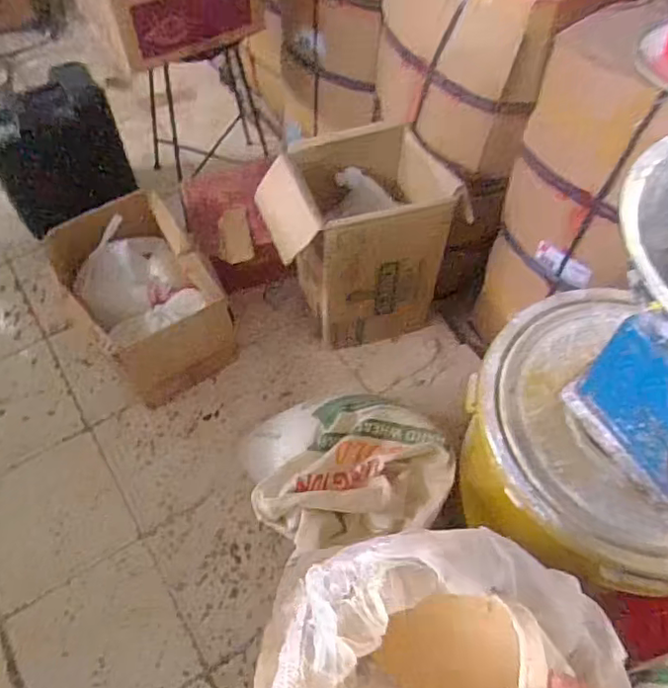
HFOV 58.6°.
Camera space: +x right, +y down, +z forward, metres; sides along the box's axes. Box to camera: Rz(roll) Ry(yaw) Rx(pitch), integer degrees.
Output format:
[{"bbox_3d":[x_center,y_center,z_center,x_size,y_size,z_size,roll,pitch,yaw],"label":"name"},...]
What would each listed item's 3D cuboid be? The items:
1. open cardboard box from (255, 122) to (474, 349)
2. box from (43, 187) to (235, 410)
[{"bbox_3d":[0.042,-0.249,1.415,0.396,0.433,0.296,-10,59,-7],"label":"open cardboard box"},{"bbox_3d":[-0.465,-0.108,1.468,0.317,0.242,0.436,-33,64,-20],"label":"box"}]

